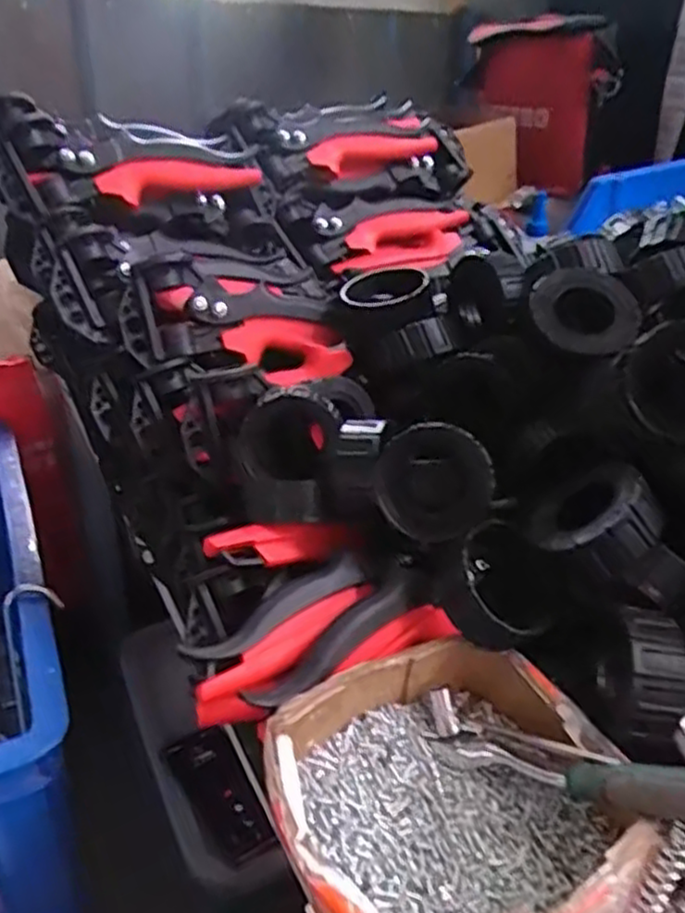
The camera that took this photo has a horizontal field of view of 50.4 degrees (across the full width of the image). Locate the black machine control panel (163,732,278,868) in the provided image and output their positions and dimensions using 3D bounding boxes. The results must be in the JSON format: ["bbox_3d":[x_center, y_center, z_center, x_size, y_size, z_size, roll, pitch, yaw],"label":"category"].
[{"bbox_3d":[-0.136,0.372,0.800,0.074,0.010,0.156,-35,54,-5],"label":"black machine control panel"}]

